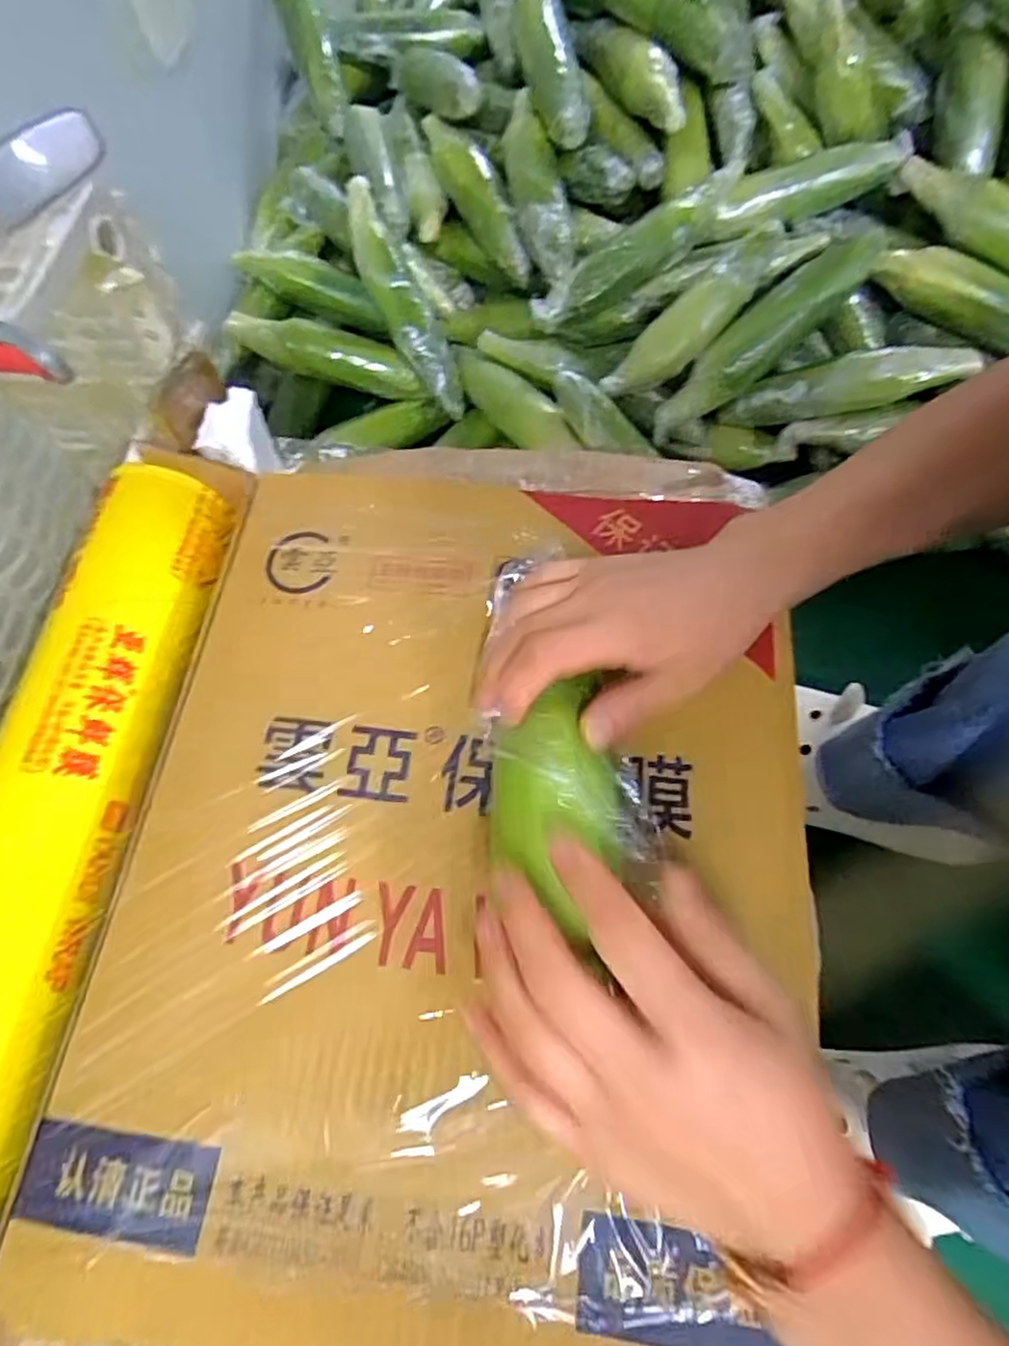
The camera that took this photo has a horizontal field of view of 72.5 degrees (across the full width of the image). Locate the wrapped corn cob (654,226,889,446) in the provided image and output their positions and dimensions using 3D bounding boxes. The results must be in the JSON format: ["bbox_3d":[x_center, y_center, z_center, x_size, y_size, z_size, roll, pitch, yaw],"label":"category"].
[{"bbox_3d":[0.263,-0.341,0.693,0.293,0.046,0.049,-41,68,3],"label":"wrapped corn cob"}]

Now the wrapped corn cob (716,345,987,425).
[{"bbox_3d":[0.336,-0.285,0.683,0.232,0.046,0.041,-5,63,22],"label":"wrapped corn cob"}]

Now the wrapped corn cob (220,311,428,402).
[{"bbox_3d":[-0.196,-0.360,0.775,0.220,0.052,0.042,13,65,-10],"label":"wrapped corn cob"}]

